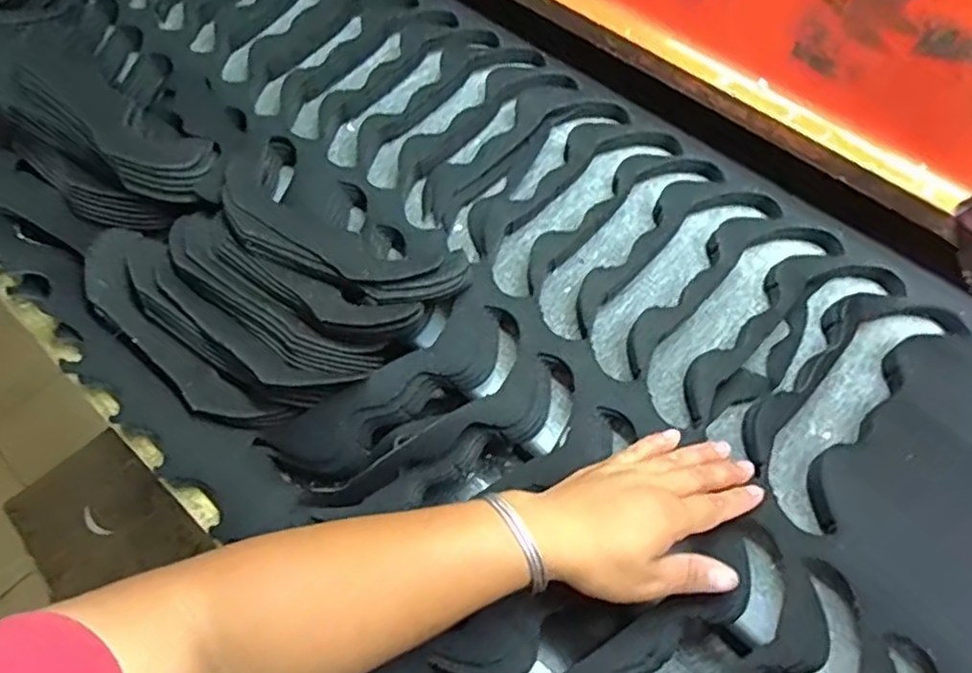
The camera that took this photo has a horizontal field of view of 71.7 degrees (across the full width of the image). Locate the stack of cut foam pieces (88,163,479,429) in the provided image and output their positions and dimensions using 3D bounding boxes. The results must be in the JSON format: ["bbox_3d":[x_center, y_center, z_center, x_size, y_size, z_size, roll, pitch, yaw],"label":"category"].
[{"bbox_3d":[-0.172,-0.042,0.536,0.223,0.040,0.209,37,70,21],"label":"stack of cut foam pieces"}]

